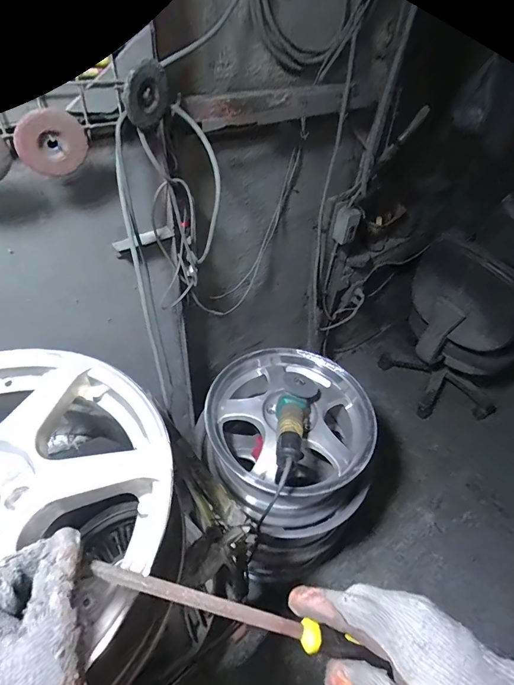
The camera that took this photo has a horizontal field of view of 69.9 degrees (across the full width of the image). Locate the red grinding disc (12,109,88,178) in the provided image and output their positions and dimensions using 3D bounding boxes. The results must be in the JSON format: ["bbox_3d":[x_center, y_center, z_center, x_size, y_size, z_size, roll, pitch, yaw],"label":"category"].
[{"bbox_3d":[-0.299,-0.291,0.538,0.094,0.088,0.017,-19,50,-25],"label":"red grinding disc"}]

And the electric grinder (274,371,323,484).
[{"bbox_3d":[0.083,0.193,0.883,0.091,0.104,0.275,16,45,9],"label":"electric grinder"}]

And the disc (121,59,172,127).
[{"bbox_3d":[-0.167,-0.384,0.569,0.018,0.080,0.094,24,46,16],"label":"disc"}]

